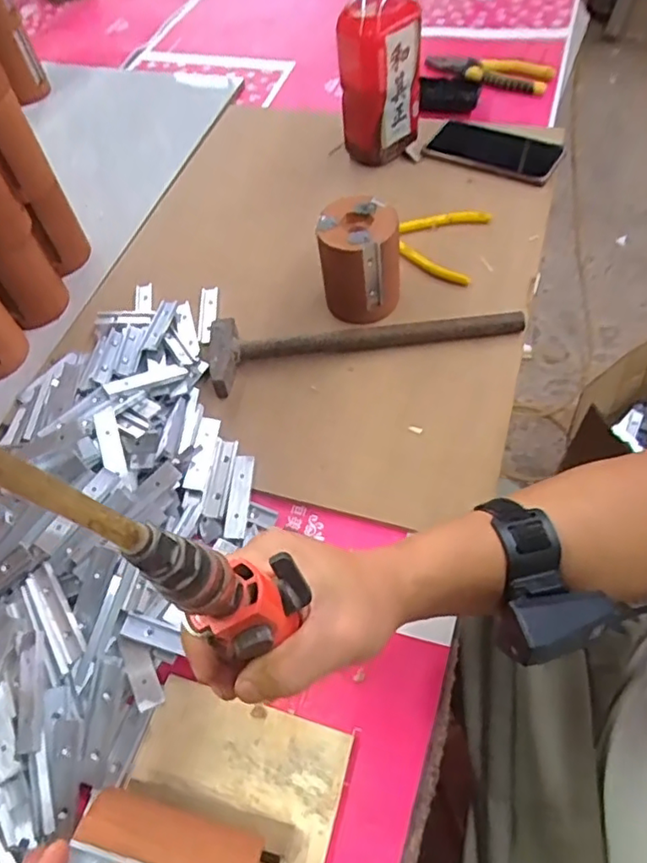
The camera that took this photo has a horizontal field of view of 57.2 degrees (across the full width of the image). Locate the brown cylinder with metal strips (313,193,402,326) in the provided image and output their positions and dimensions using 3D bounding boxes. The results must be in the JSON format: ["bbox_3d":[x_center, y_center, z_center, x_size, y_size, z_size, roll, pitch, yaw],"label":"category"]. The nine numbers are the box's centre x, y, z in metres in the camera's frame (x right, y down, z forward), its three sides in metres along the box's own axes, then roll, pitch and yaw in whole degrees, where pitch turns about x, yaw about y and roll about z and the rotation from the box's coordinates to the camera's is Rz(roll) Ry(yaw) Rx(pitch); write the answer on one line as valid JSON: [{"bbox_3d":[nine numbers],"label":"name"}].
[{"bbox_3d":[0.035,-0.170,0.606,0.078,0.108,0.066,-4,56,2],"label":"brown cylinder with metal strips"}]

